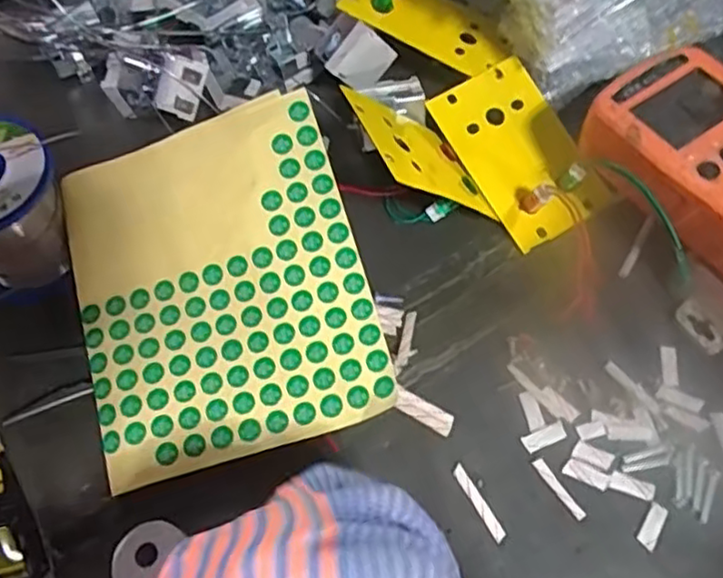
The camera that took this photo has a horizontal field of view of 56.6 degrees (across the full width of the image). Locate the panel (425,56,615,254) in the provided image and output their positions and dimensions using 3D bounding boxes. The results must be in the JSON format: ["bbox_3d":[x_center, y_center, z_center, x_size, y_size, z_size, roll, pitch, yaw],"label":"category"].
[{"bbox_3d":[0.083,-0.072,0.355,0.058,0.006,0.095,-30,81,-10],"label":"panel"}]

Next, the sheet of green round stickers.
[{"bbox_3d":[-0.066,-0.003,0.305,0.130,0.012,0.154,-19,74,4],"label":"sheet of green round stickers"}]

